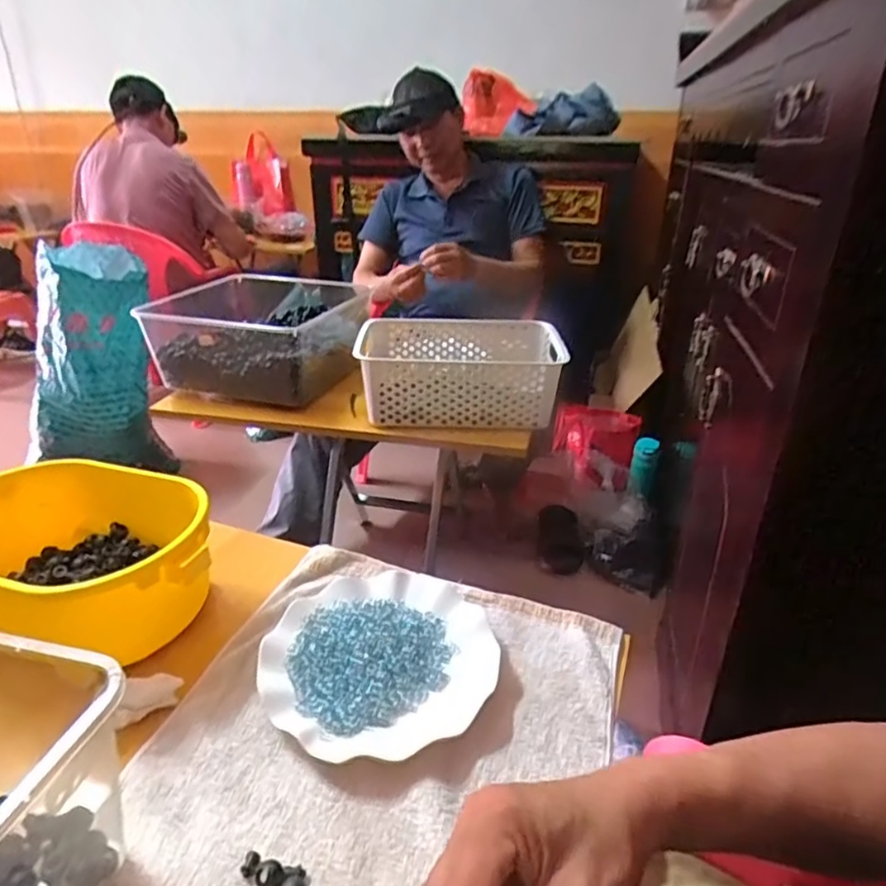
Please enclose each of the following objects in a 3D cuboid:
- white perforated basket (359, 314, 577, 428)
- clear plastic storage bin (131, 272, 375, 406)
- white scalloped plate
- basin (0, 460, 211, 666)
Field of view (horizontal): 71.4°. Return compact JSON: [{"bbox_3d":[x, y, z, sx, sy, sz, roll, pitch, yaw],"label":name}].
[{"bbox_3d":[0.025,-0.115,0.974,0.301,0.112,0.208,2,27,4],"label":"white perforated basket"},{"bbox_3d":[-0.297,-0.189,1.076,0.298,0.132,0.351,7,27,13],"label":"clear plastic storage bin"},{"bbox_3d":[-0.046,0.169,0.499,0.192,0.026,0.163,-20,33,-34],"label":"white scalloped plate"},{"bbox_3d":[-0.321,0.099,0.536,0.249,0.086,0.172,13,29,24],"label":"basin"}]

